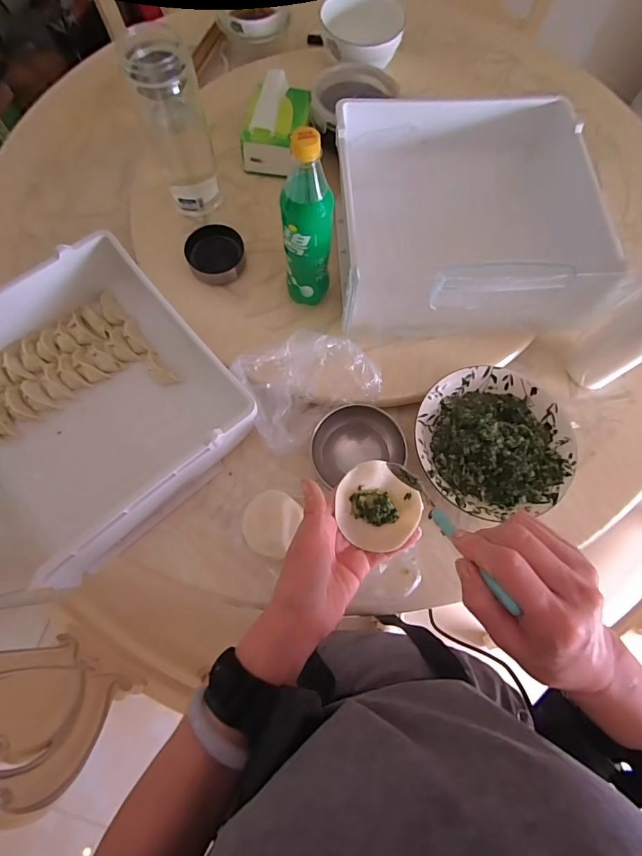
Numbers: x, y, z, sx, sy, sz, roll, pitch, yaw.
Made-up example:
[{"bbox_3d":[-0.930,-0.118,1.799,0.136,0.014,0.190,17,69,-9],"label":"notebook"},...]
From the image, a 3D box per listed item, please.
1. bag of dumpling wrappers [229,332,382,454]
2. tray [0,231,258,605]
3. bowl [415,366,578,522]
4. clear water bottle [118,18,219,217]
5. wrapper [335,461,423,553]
[{"bbox_3d":[-0.012,-0.059,0.568,0.180,0.076,0.134,-24,75,-9],"label":"bag of dumpling wrappers"},{"bbox_3d":[-0.330,-0.026,0.564,0.362,0.119,0.370,-40,78,-12],"label":"tray"},{"bbox_3d":[0.230,0.020,0.579,0.201,0.066,0.199,0,72,-1],"label":"bowl"},{"bbox_3d":[-0.202,-0.415,0.597,0.087,0.214,0.089,-18,74,-7],"label":"clear water bottle"},{"bbox_3d":[0.048,0.070,0.371,0.072,0.018,0.067,0,72,-1],"label":"wrapper"}]

